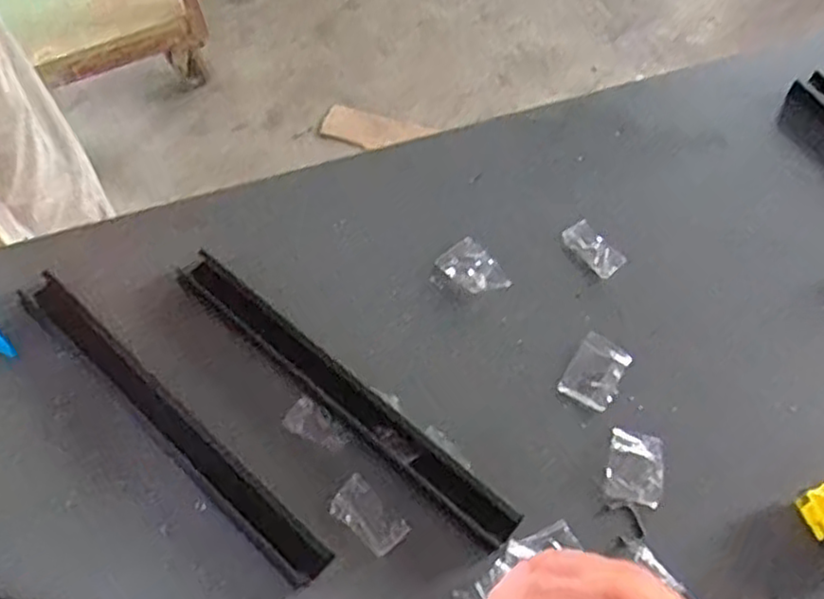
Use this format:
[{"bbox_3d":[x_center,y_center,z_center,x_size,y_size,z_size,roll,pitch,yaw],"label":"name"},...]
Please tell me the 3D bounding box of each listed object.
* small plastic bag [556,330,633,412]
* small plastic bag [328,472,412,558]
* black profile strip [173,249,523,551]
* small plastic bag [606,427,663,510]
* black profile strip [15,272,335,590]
[{"bbox_3d":[0.179,0.069,0.689,0.050,0.008,0.076,29,64,16],"label":"small plastic bag"},{"bbox_3d":[-0.037,0.188,0.619,0.070,0.004,0.038,37,67,19],"label":"small plastic bag"},{"bbox_3d":[-0.071,0.082,0.656,0.394,0.023,0.040,37,67,19],"label":"black profile strip"},{"bbox_3d":[0.204,0.153,0.646,0.048,0.015,0.063,11,61,6],"label":"small plastic bag"},{"bbox_3d":[-0.228,0.105,0.649,0.401,0.018,0.040,38,67,20],"label":"black profile strip"}]

